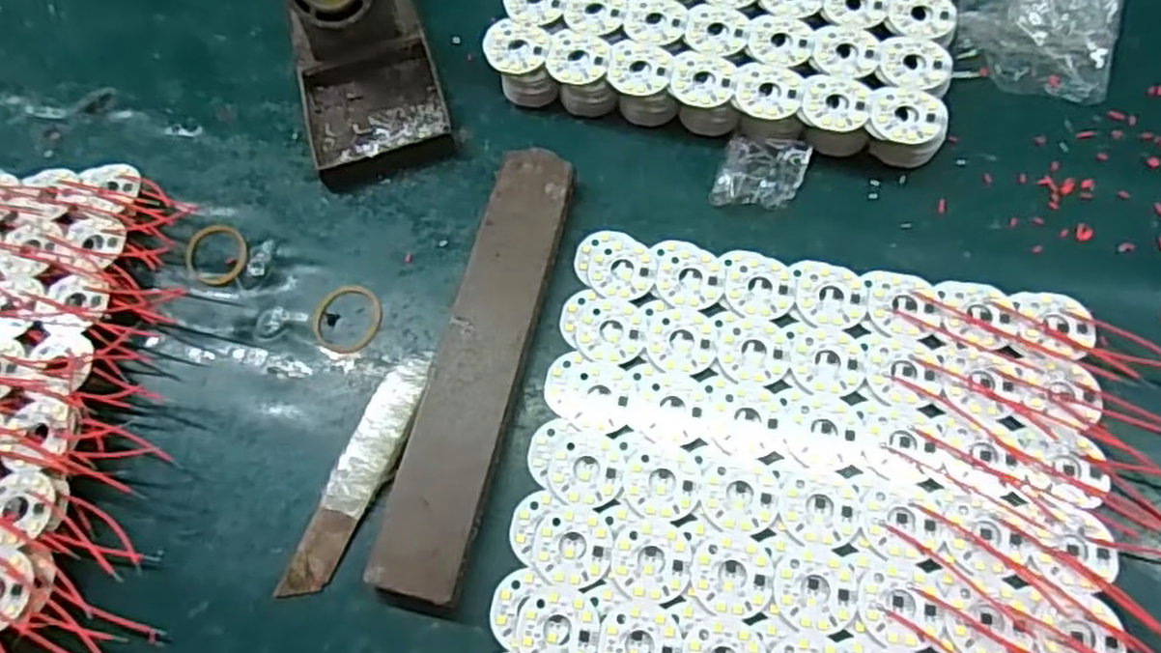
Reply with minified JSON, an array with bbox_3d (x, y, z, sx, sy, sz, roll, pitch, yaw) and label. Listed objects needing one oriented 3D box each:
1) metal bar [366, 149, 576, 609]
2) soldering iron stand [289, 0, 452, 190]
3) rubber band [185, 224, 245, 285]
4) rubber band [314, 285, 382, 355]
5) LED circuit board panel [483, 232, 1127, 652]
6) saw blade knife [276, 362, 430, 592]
[{"bbox_3d":[-0.042,0.012,0.324,0.037,0.017,0.198,11,66,8],"label":"metal bar"},{"bbox_3d":[-0.116,-0.154,0.379,0.069,0.069,0.145,-15,65,-4],"label":"soldering iron stand"},{"bbox_3d":[-0.176,-0.036,0.365,0.027,0.004,0.038,-33,68,-12],"label":"rubber band"},{"bbox_3d":[-0.106,-0.004,0.346,0.032,0.004,0.033,7,66,6],"label":"rubber band"},{"bbox_3d":[0.089,0.069,0.297,0.221,0.008,0.211,10,66,7],"label":"LED circuit board panel"},{"bbox_3d":[-0.091,0.060,0.312,0.021,0.012,0.103,22,68,13],"label":"saw blade knife"}]

